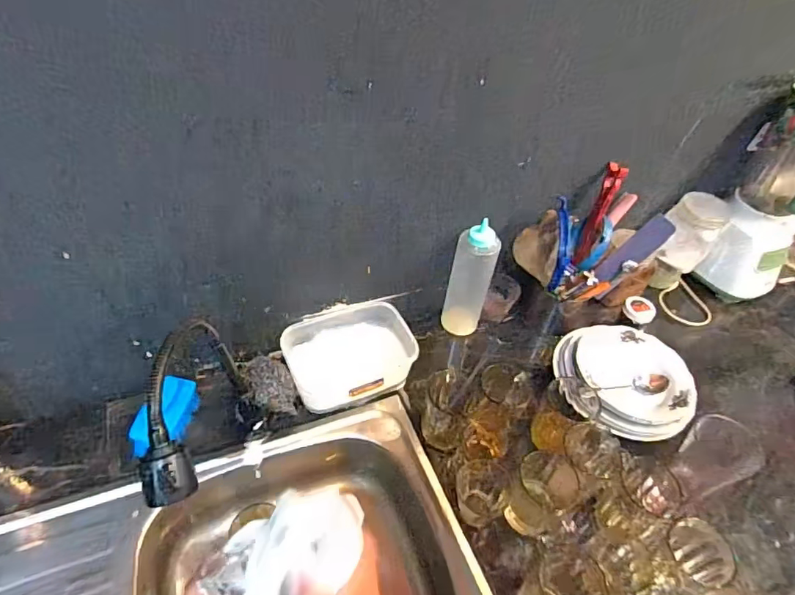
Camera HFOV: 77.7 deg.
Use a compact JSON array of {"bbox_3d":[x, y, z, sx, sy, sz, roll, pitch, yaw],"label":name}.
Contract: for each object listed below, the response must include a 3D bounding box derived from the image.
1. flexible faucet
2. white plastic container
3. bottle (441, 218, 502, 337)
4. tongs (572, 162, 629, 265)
[{"bbox_3d":[-0.220,0.121,0.599,0.070,0.168,0.304,3,5,-4],"label":"flexible faucet"},{"bbox_3d":[-0.077,0.096,0.807,0.201,0.074,0.146,-13,50,-19],"label":"white plastic container"},{"bbox_3d":[0.123,-0.026,0.846,0.070,0.221,0.055,19,47,11],"label":"bottle"},{"bbox_3d":[0.344,-0.141,0.845,0.027,0.171,0.048,22,25,14],"label":"tongs"}]

